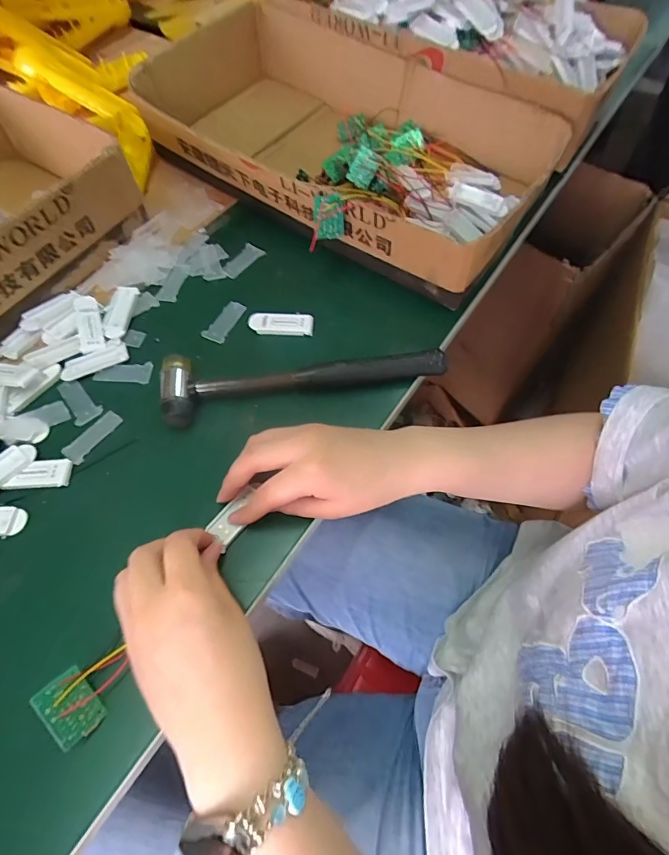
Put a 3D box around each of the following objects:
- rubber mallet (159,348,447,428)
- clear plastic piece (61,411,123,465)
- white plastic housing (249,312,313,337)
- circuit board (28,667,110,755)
[{"bbox_3d":[-0.024,-0.045,0.372,0.232,0.025,0.059,-9,63,-7],"label":"rubber mallet"},{"bbox_3d":[-0.193,0.006,0.349,0.019,0.004,0.048,31,65,14],"label":"clear plastic piece"},{"bbox_3d":[-0.049,-0.097,0.407,0.059,0.010,0.022,4,62,0],"label":"white plastic housing"},{"bbox_3d":[-0.153,0.163,0.254,0.036,0.004,0.026,51,42,6],"label":"circuit board"}]

